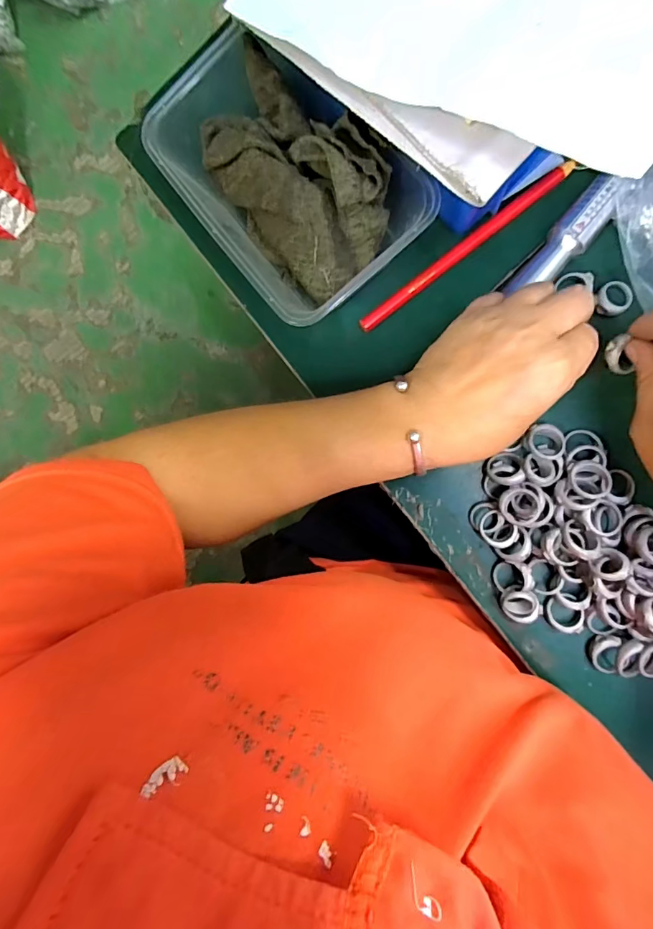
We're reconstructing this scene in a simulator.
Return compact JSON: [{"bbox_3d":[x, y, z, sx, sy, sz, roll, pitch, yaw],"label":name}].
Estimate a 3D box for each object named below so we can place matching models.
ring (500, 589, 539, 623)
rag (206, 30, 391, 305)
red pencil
[{"bbox_3d":[0.126,0.092,0.284,0.024,0.010,0.024,0,92,10],"label":"ring"},{"bbox_3d":[-0.021,-0.169,0.262,0.119,0.050,0.080,42,98,6],"label":"rag"},{"bbox_3d":[0.088,-0.138,0.282,0.156,0.005,0.009,-36,86,9],"label":"red pencil"}]

